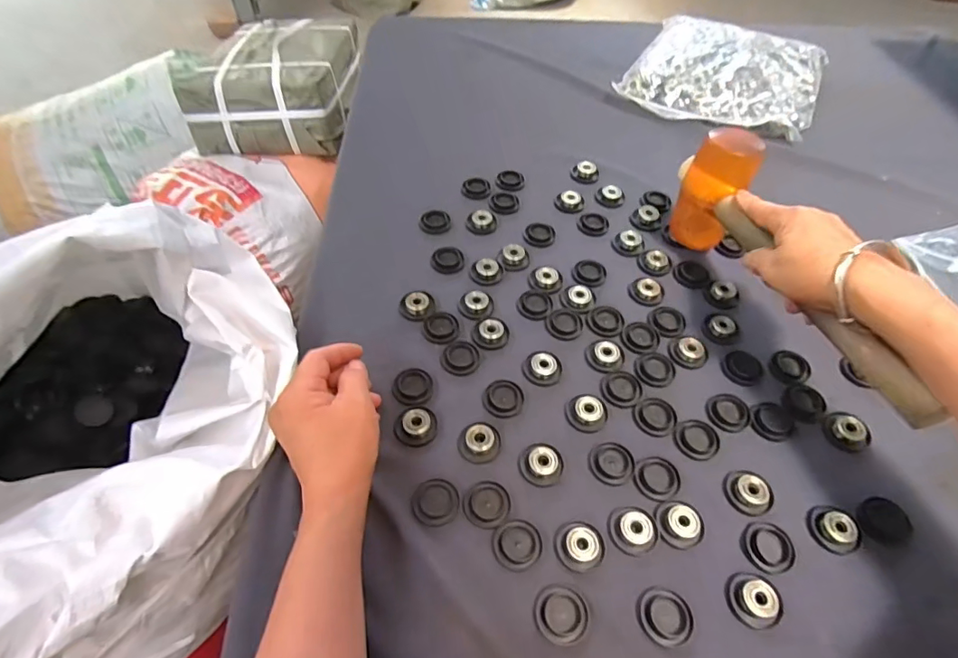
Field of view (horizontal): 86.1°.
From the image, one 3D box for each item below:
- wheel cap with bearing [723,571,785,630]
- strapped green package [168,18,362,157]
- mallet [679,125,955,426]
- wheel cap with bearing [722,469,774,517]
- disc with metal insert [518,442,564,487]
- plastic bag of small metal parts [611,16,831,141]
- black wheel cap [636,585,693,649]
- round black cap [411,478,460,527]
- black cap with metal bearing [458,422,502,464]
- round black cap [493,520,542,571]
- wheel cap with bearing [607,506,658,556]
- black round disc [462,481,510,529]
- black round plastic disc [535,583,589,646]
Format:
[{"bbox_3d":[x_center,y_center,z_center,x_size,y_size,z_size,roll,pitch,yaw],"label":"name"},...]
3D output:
[{"bbox_3d":[0.181,0.177,0.336,0.032,0.008,0.033,1,52,-2],"label":"wheel cap with bearing"},{"bbox_3d":[-0.366,-0.483,0.966,0.236,0.113,0.366,3,52,-1],"label":"strapped green package"},{"bbox_3d":[0.250,-0.047,0.423,0.042,0.104,0.293,-10,53,-11],"label":"mallet"},{"bbox_3d":[0.200,0.120,0.379,0.034,0.007,0.033,1,52,-2],"label":"wheel cap with bearing"},{"bbox_3d":[0.047,0.102,0.389,0.033,0.011,0.031,1,52,-2],"label":"disc with metal insert"},{"bbox_3d":[0.345,-0.356,0.718,0.240,0.042,0.246,27,56,17],"label":"plastic bag of small metal parts"},{"bbox_3d":[0.120,0.184,0.329,0.036,0.004,0.033,1,52,-2],"label":"black wheel cap"},{"bbox_3d":[-0.031,0.124,0.368,0.033,0.004,0.034,1,52,-2],"label":"round black cap"},{"bbox_3d":[0.000,0.086,0.395,0.032,0.017,0.029,5,52,2],"label":"black cap with metal bearing"},{"bbox_3d":[0.026,0.147,0.350,0.033,0.004,0.032,1,52,-2],"label":"round black cap"},{"bbox_3d":[0.108,0.140,0.358,0.033,0.007,0.032,1,52,-2],"label":"wheel cap with bearing"},{"bbox_3d":[0.006,0.126,0.368,0.033,0.004,0.033,1,52,-2],"label":"black round disc"},{"bbox_3d":[0.053,0.181,0.326,0.034,0.004,0.033,1,52,-2],"label":"black round plastic disc"}]

